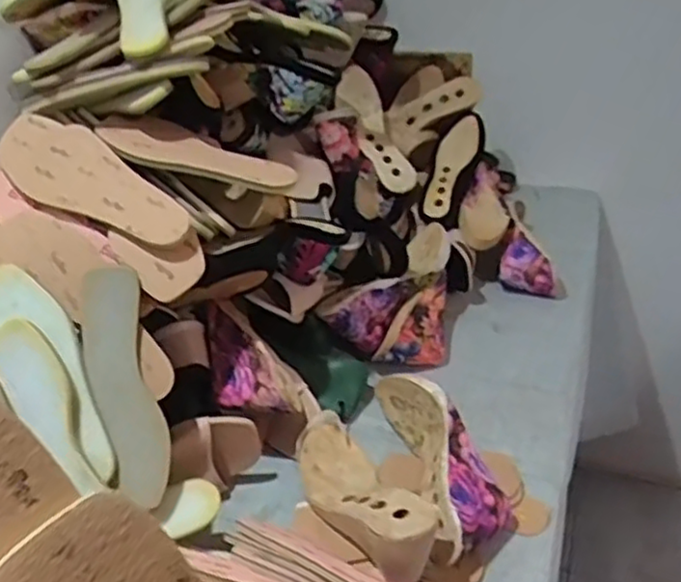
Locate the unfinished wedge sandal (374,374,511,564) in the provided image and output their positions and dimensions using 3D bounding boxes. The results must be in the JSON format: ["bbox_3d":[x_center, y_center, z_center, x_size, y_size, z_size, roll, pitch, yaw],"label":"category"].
[{"bbox_3d":[0.111,0.174,0.767,0.085,0.074,0.244,-11,33,-9],"label":"unfinished wedge sandal"}]

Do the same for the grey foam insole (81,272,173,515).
[{"bbox_3d":[-0.215,0.093,0.699,0.063,0.233,0.013,-12,-7,-13],"label":"grey foam insole"}]

